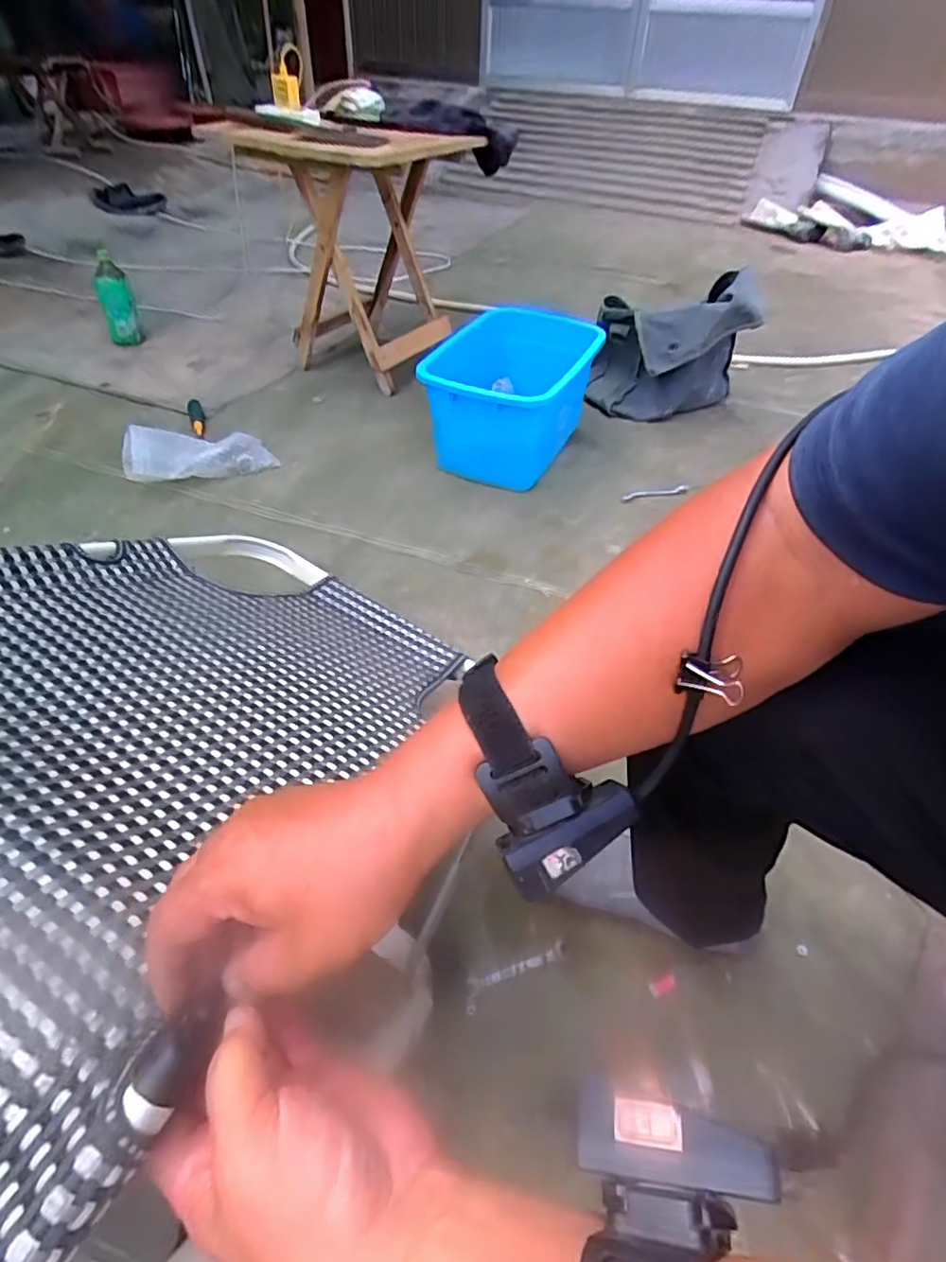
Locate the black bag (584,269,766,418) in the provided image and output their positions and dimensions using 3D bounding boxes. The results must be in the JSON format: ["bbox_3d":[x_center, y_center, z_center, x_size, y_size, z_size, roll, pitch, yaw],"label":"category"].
[{"bbox_3d":[0.433,-0.611,1.373,0.326,0.305,0.204,10,46,7],"label":"black bag"}]

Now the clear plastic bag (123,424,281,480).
[{"bbox_3d":[-0.534,-0.347,1.217,0.273,0.106,0.109,-19,51,-22],"label":"clear plastic bag"}]

